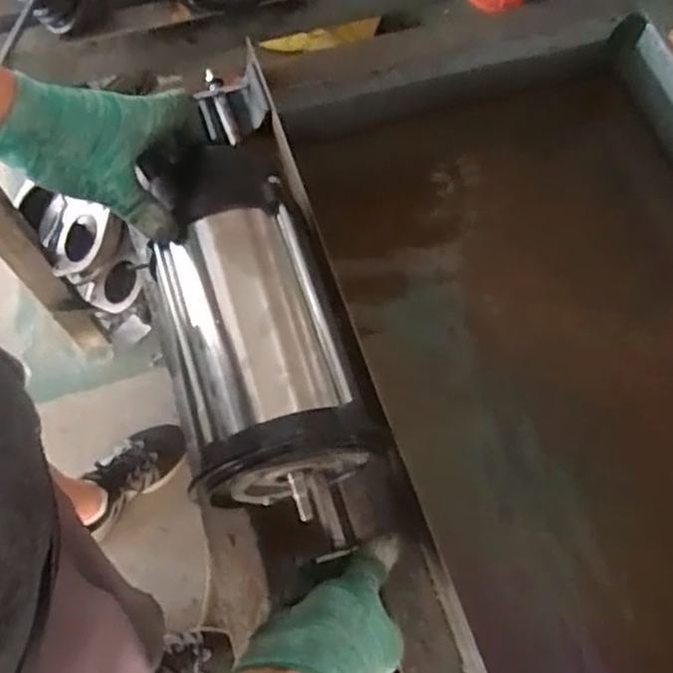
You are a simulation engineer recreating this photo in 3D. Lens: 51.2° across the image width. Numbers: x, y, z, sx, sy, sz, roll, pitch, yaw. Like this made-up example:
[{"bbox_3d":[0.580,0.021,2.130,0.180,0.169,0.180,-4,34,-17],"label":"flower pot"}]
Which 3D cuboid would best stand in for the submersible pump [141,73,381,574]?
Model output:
[{"bbox_3d":[-0.061,-0.009,0.514,0.113,0.102,0.296,-15,69,-6],"label":"submersible pump"}]

